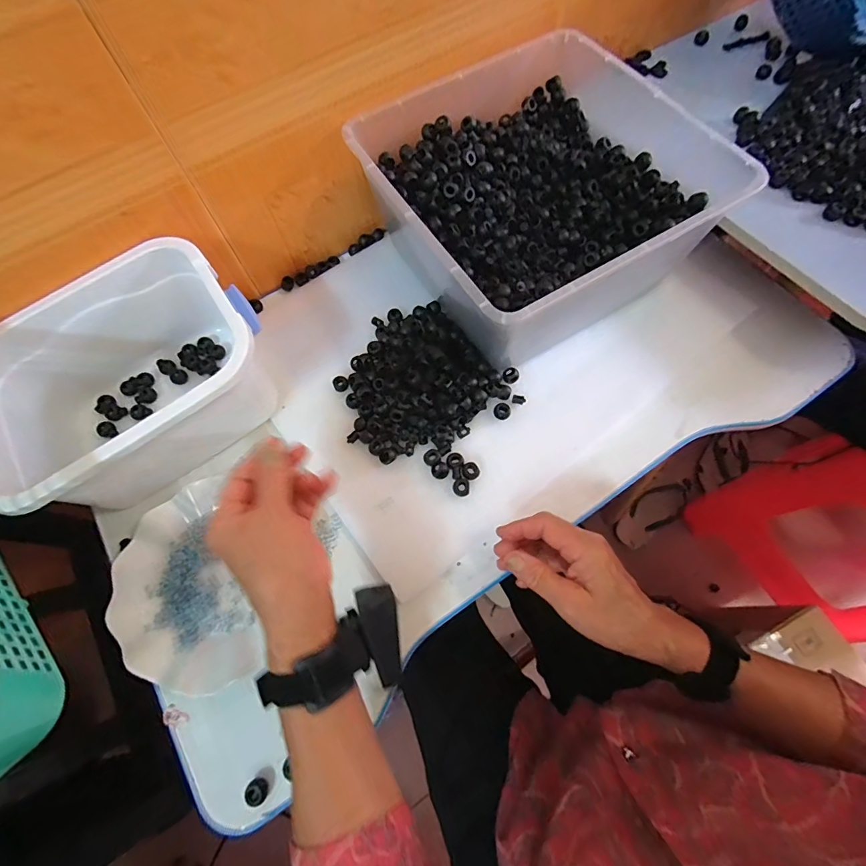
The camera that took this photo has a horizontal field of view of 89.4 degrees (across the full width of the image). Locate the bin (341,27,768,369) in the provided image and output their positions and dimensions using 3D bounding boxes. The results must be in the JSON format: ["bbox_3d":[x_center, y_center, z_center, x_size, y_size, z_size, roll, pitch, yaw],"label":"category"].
[{"bbox_3d":[0.107,-0.248,0.475,0.299,0.127,0.293,-31,70,-9],"label":"bin"}]

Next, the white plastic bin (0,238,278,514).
[{"bbox_3d":[-0.290,-0.043,0.434,0.251,0.123,0.191,-31,72,-9],"label":"white plastic bin"}]

